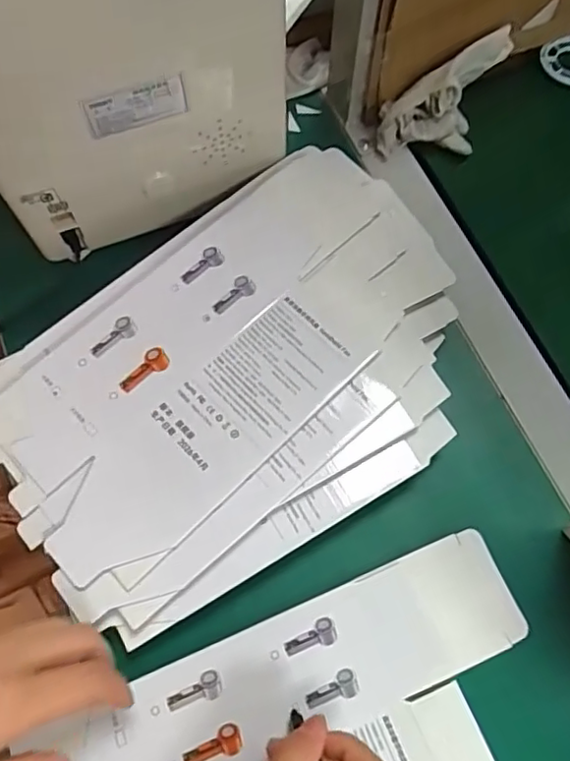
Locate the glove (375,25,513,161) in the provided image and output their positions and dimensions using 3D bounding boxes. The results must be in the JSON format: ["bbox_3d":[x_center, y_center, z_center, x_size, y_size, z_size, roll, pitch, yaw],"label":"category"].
[{"bbox_3d":[0.129,-0.211,0.460,0.128,0.046,0.054,-41,74,2],"label":"glove"}]

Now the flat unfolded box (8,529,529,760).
[{"bbox_3d":[0.010,0.202,0.334,0.284,0.004,0.133,-21,73,-8],"label":"flat unfolded box"}]

